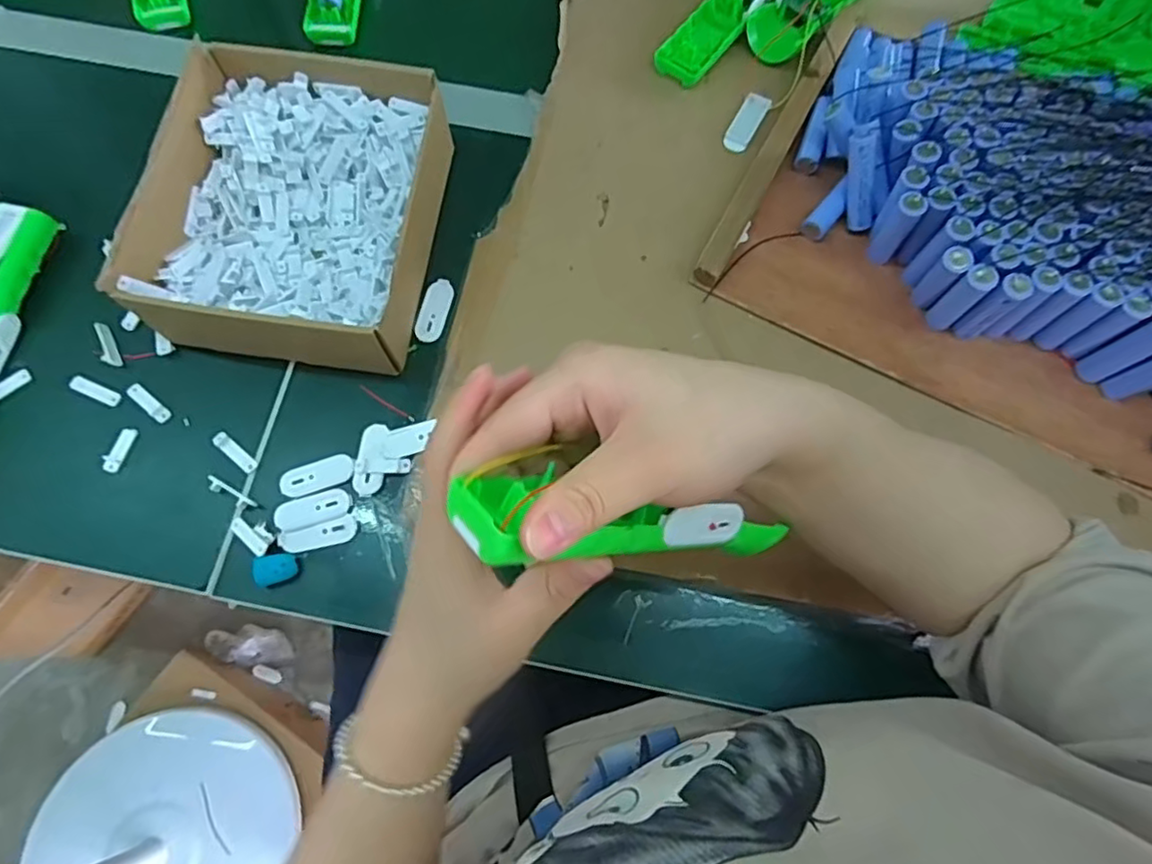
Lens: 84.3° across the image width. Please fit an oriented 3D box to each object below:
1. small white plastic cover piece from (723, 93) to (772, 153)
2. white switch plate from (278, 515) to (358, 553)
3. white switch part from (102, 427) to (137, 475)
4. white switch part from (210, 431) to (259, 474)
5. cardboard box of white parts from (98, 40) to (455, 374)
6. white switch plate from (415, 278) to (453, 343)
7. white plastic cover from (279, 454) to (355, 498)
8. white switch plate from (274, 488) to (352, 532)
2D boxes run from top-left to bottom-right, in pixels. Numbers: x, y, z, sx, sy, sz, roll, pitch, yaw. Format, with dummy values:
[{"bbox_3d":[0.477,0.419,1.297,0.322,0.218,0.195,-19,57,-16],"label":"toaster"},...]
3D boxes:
[{"bbox_3d":[0.141,-0.254,0.521,0.022,0.005,0.066,26,73,7],"label":"small white plastic cover piece"},{"bbox_3d":[-0.169,0.068,0.418,0.049,0.004,0.016,-15,72,-6],"label":"white switch plate"},{"bbox_3d":[-0.311,0.012,0.432,0.013,0.004,0.031,21,71,5],"label":"white switch part"},{"bbox_3d":[-0.233,0.013,0.433,0.038,0.004,0.010,40,74,11],"label":"white switch part"},{"bbox_3d":[-0.207,-0.163,0.460,0.197,0.073,0.211,6,72,1],"label":"cardboard box of white parts"},{"bbox_3d":[-0.105,-0.090,0.471,0.019,0.006,0.049,12,72,3],"label":"white switch plate"},{"bbox_3d":[-0.174,0.029,0.430,0.048,0.004,0.021,-19,73,-7],"label":"white plastic cover"},{"bbox_3d":[-0.175,0.052,0.422,0.048,0.004,0.021,-14,72,-5],"label":"white switch plate"}]

